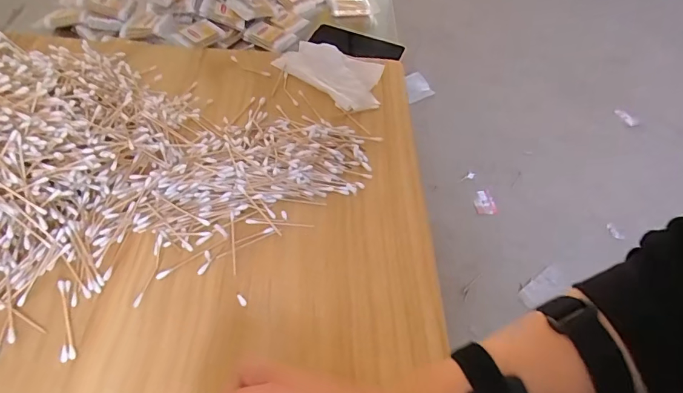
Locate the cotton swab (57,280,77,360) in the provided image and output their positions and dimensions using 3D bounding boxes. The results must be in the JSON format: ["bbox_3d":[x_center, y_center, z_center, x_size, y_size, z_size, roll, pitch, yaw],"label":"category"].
[{"bbox_3d":[-0.228,0.101,0.345,0.006,0.006,0.072,-21,56,-21],"label":"cotton swab"}]

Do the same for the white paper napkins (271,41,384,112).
[{"bbox_3d":[-0.010,-0.180,0.585,0.167,0.011,0.098,38,57,22],"label":"white paper napkins"}]

